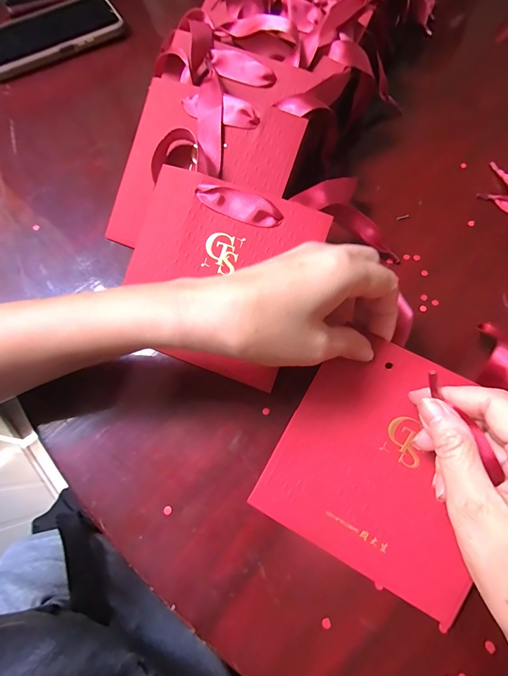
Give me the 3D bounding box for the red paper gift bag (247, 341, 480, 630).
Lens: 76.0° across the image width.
[{"bbox_3d":[0.087,0.082,0.206,0.135,0.012,0.136,29,90,9],"label":"red paper gift bag"}]

